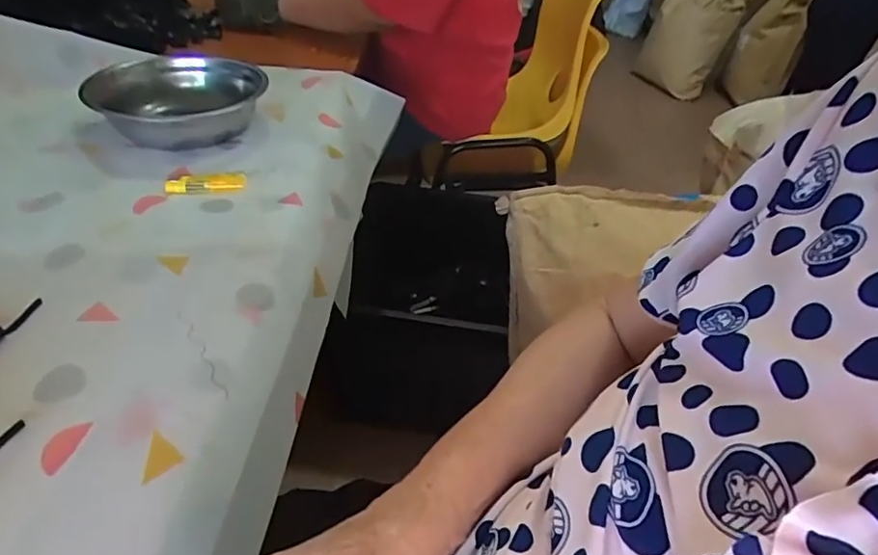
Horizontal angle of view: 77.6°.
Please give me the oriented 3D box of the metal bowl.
[{"bbox_3d":[-0.329,-0.222,0.703,0.195,0.065,0.195,-2,38,-12],"label":"metal bowl"}]

